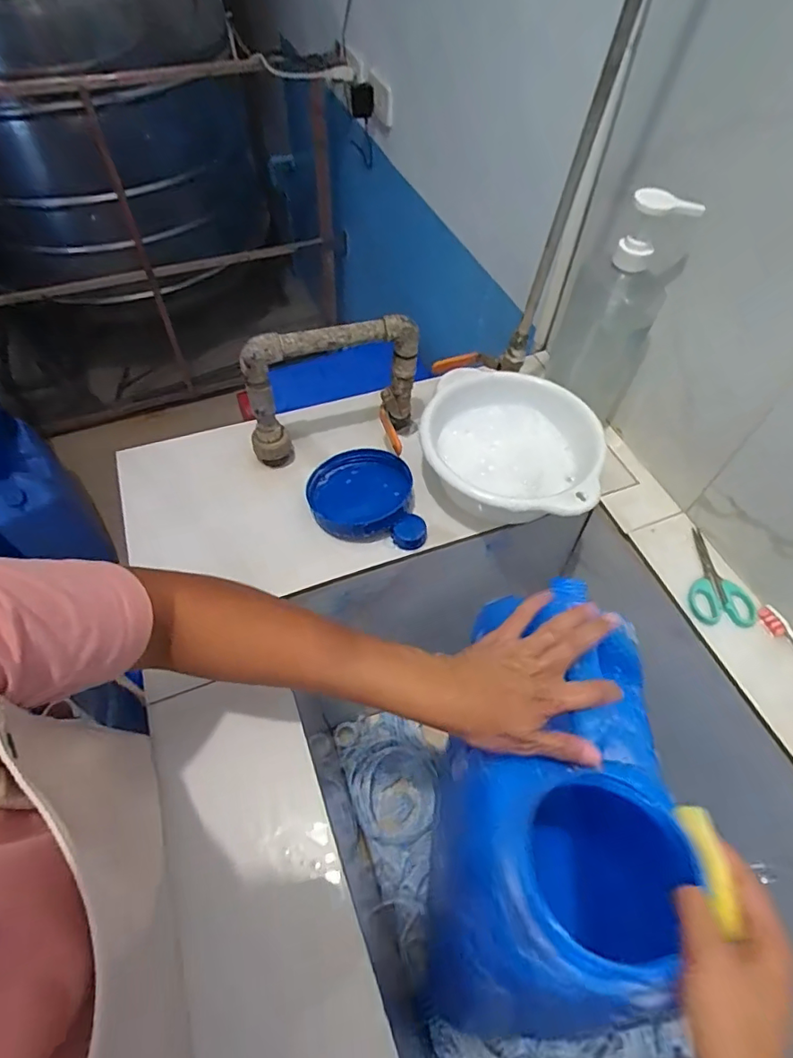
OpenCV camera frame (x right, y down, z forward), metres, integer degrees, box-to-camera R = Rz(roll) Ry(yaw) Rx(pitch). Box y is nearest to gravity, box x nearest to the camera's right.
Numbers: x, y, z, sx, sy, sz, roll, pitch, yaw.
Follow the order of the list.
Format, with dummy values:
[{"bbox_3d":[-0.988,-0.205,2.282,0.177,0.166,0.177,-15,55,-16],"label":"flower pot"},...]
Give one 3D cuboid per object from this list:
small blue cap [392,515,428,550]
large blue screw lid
[{"bbox_3d":[0.015,0.004,0.600,0.037,0.014,0.035,1,56,-1],"label":"small blue cap"},{"bbox_3d":[-0.041,-0.042,0.618,0.118,0.037,0.114,1,56,-1],"label":"large blue screw lid"}]

